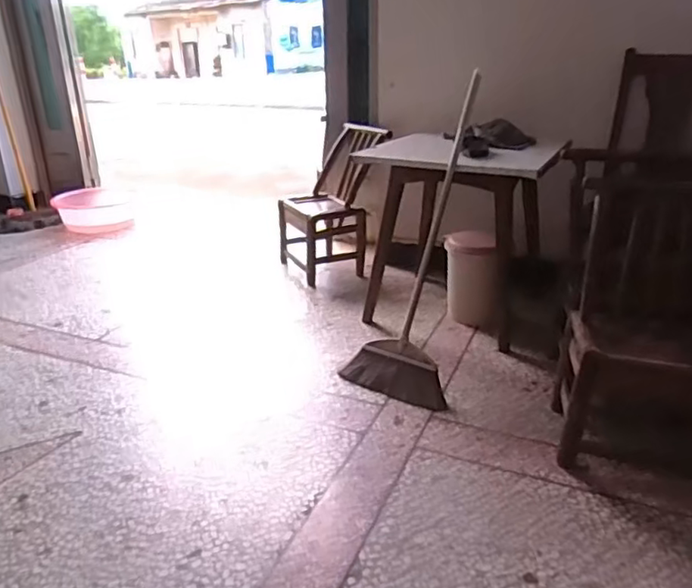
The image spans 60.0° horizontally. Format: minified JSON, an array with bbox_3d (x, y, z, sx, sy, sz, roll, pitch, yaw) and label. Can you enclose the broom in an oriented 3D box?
[{"bbox_3d":[0.254,-0.194,1.875,0.310,1.063,0.131,10,-11,20],"label":"broom"}]

